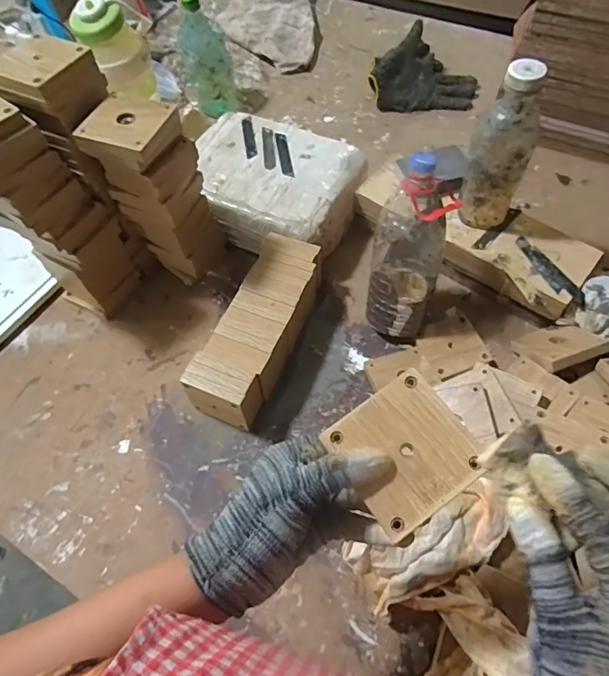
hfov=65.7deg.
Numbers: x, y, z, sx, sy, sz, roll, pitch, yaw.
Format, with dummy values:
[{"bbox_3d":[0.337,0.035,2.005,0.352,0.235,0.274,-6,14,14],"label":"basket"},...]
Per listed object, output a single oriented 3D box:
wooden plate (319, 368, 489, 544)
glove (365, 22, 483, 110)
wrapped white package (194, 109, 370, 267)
[{"bbox_3d":[0.067,0.073,0.310,0.081,0.006,0.081,-36,71,-7],"label":"wooden plate"},{"bbox_3d":[0.226,-0.500,0.889,0.203,0.102,0.111,0,61,4],"label":"glove"},{"bbox_3d":[-0.049,-0.237,0.750,0.252,0.087,0.204,20,64,14],"label":"wrapped white package"}]

